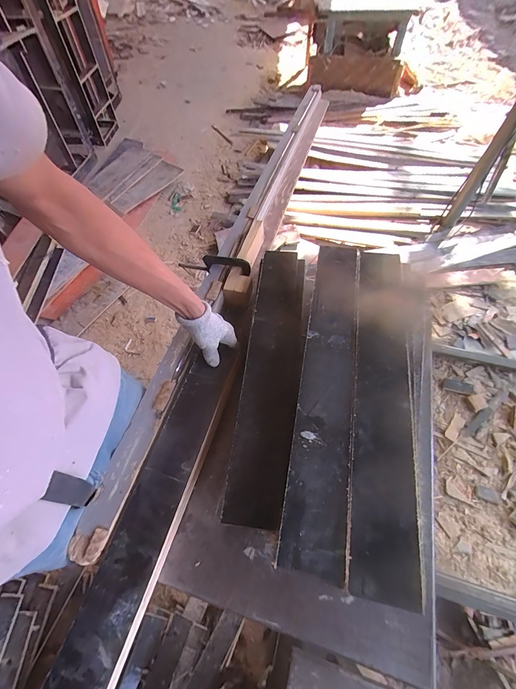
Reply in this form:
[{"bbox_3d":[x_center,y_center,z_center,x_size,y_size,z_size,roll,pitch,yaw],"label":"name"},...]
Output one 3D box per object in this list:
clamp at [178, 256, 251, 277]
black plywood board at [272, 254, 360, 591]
[{"bbox_3d":[-0.118,-0.210,0.773,0.202,0.043,0.034,7,57,20],"label":"clamp"},{"bbox_3d":[0.113,0.040,0.476,0.083,0.029,0.560,9,58,6],"label":"black plywood board"}]

